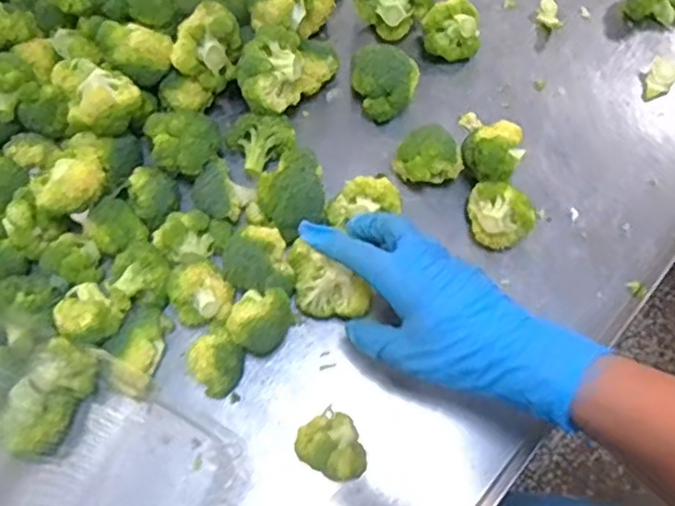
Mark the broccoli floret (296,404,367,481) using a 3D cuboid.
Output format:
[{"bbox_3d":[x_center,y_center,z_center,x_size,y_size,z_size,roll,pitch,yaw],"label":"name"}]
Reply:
[{"bbox_3d":[-0.003,0.134,0.466,0.041,0.044,0.048,-37,76,-13],"label":"broccoli floret"}]

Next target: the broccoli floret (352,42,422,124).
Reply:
[{"bbox_3d":[0.036,-0.139,0.557,0.055,0.044,0.051,16,71,3],"label":"broccoli floret"}]

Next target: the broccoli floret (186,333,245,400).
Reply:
[{"bbox_3d":[-0.085,0.080,0.485,0.038,0.036,0.038,1,71,-2],"label":"broccoli floret"}]

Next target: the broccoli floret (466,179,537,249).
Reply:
[{"bbox_3d":[0.122,-0.029,0.517,0.038,0.049,0.048,-10,72,-5],"label":"broccoli floret"}]

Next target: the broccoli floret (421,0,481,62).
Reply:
[{"bbox_3d":[0.095,-0.187,0.574,0.047,0.043,0.045,1,71,-2],"label":"broccoli floret"}]

